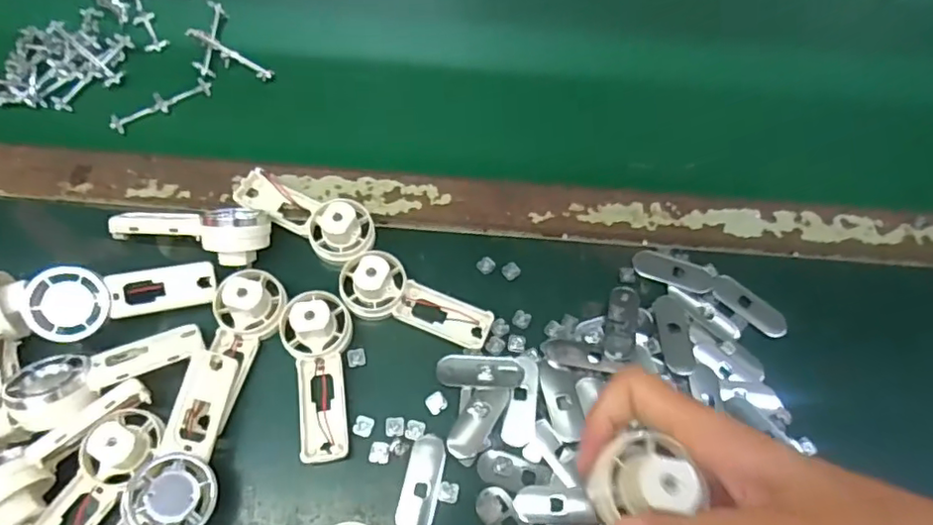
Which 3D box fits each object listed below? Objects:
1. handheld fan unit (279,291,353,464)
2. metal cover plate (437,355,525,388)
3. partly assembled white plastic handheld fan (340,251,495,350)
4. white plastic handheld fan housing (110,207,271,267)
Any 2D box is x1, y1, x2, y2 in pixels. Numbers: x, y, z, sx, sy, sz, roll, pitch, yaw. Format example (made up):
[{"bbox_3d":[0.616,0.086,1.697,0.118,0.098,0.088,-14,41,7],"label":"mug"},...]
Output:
[{"bbox_3d":[-0.082,0.061,0.325,0.037,0.030,0.093,-6,65,-6],"label":"handheld fan unit"},{"bbox_3d":[0.008,0.063,0.342,0.049,0.004,0.018,4,65,-2],"label":"metal cover plate"},{"bbox_3d":[-0.030,0.023,0.349,0.091,0.021,0.036,23,65,-6],"label":"partly assembled white plastic handheld fan"},{"bbox_3d":[-0.165,-0.016,0.354,0.090,0.035,0.033,0,65,-4],"label":"white plastic handheld fan housing"}]

